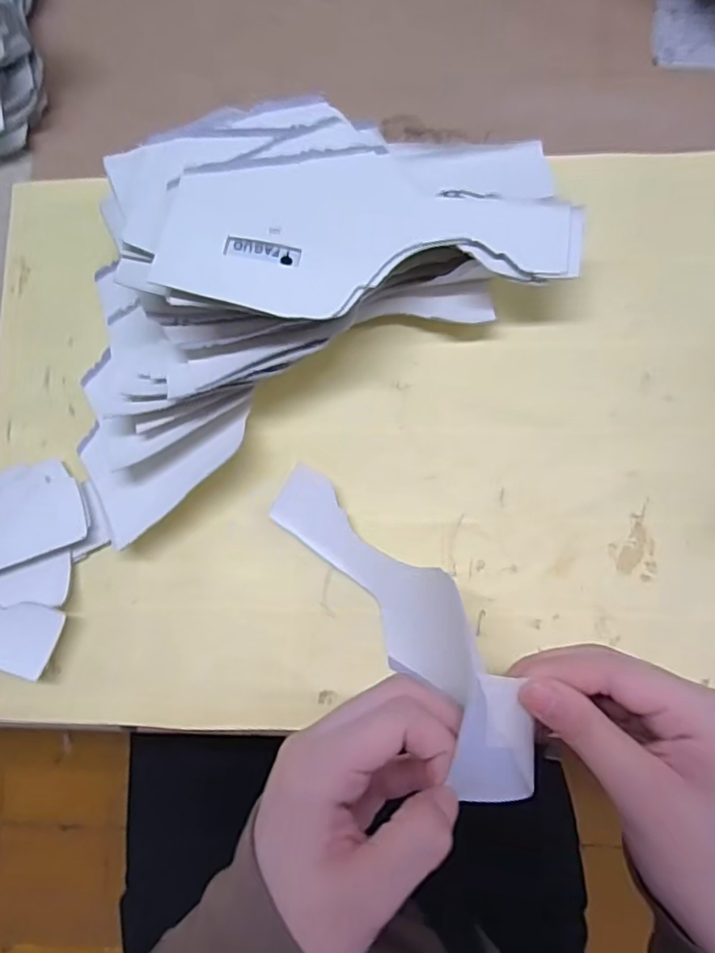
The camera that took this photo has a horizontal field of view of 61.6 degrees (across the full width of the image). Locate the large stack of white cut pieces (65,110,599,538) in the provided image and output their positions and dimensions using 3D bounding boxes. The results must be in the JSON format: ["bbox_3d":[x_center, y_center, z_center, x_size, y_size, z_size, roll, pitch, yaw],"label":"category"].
[{"bbox_3d":[-0.044,-0.106,0.307,0.277,0.073,0.153,-30,82,0],"label":"large stack of white cut pieces"}]

